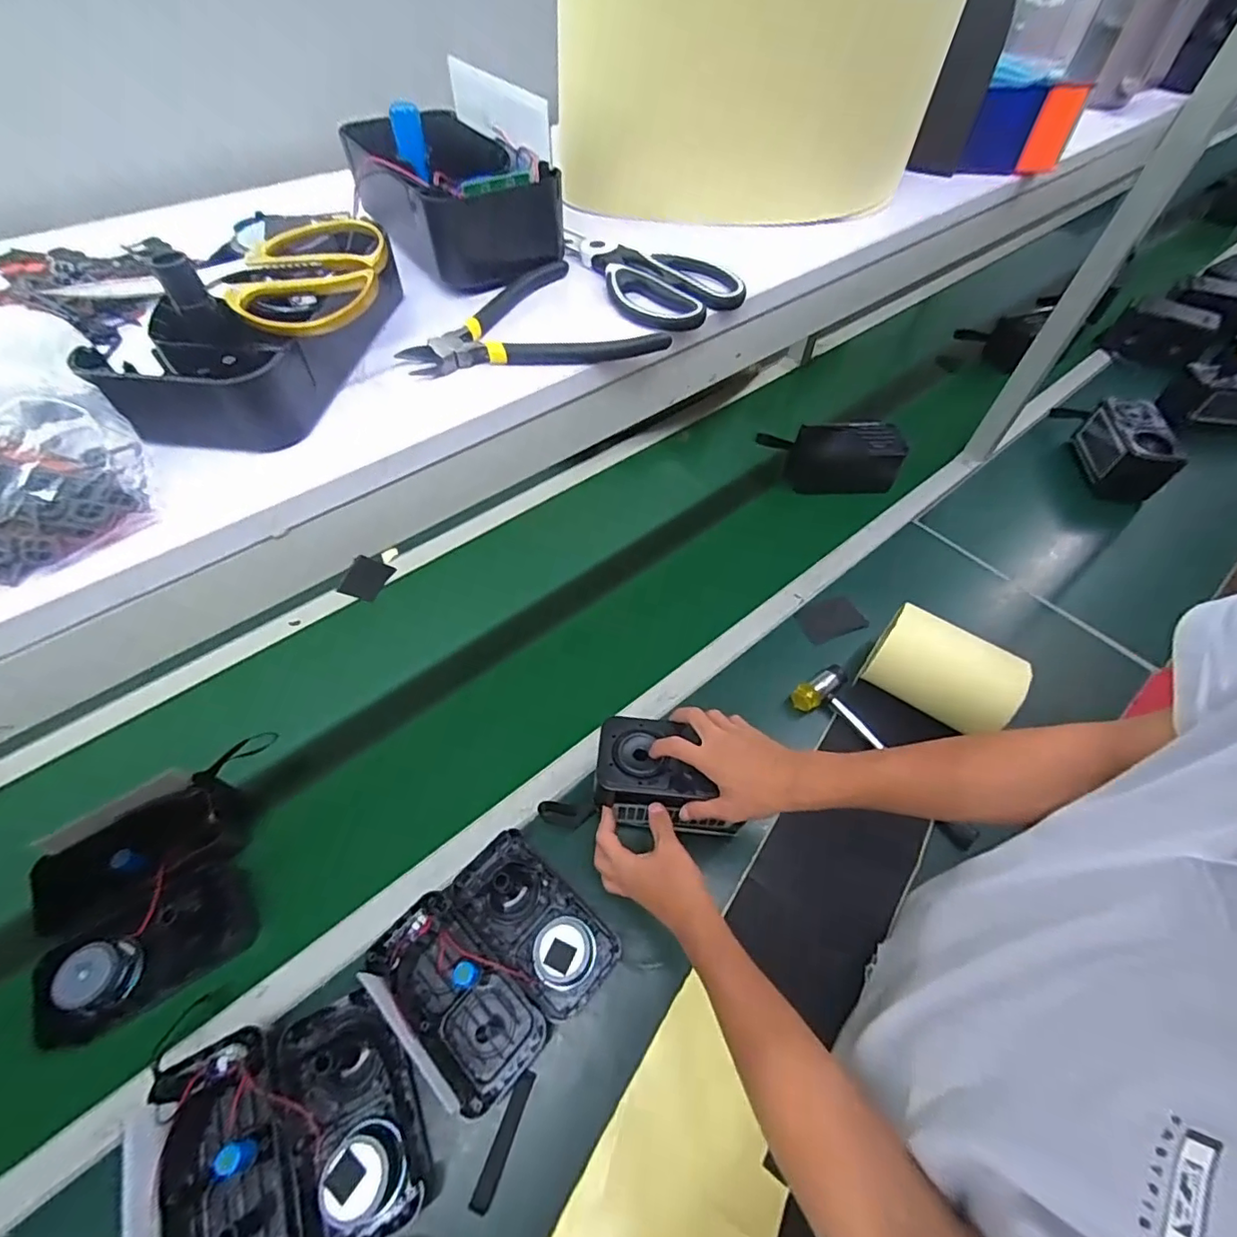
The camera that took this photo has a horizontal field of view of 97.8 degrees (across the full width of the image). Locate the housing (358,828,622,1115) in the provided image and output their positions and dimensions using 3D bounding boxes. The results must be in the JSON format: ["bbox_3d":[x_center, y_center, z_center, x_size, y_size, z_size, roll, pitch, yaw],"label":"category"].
[{"bbox_3d":[-0.125,0.341,0.547,0.183,0.057,0.192,37,62,23],"label":"housing"}]

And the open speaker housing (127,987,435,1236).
[{"bbox_3d":[-0.280,0.444,0.459,0.211,0.067,0.183,-17,57,-12],"label":"open speaker housing"}]

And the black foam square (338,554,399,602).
[{"bbox_3d":[-0.141,-0.022,0.303,0.024,0.021,0.004,-57,39,5],"label":"black foam square"}]

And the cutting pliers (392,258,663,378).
[{"bbox_3d":[-0.055,-0.191,0.337,0.149,0.011,0.113,-9,55,-7],"label":"cutting pliers"}]

